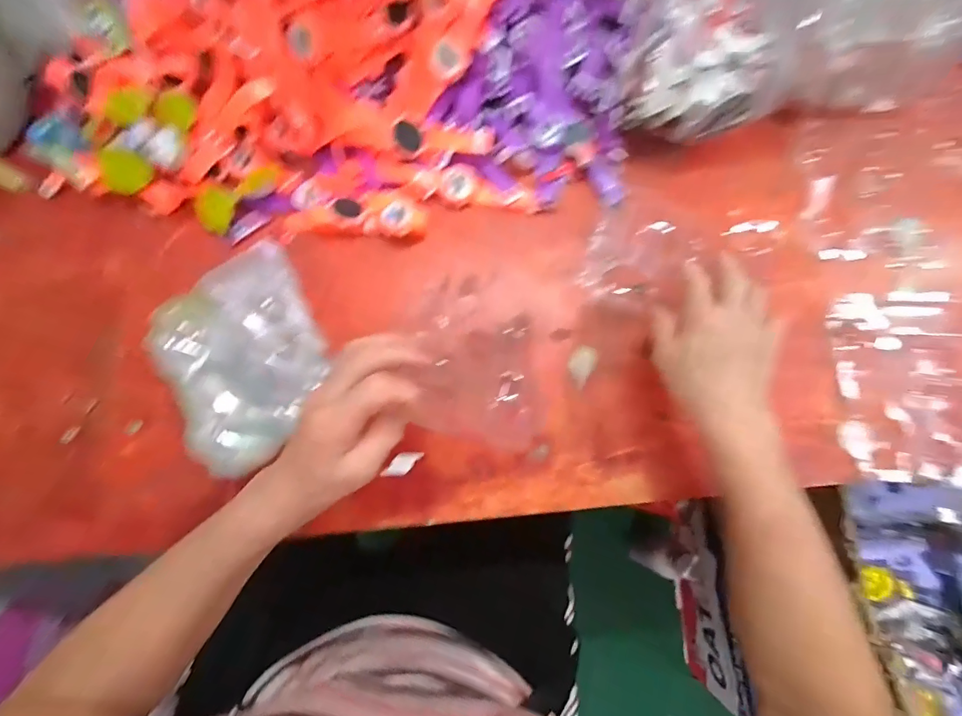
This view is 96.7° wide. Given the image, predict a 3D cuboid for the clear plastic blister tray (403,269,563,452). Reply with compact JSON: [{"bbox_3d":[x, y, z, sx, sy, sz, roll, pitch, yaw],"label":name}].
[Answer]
[{"bbox_3d":[0.000,-0.005,0.404,0.133,0.025,0.163,10,77,4],"label":"clear plastic blister tray"}]

